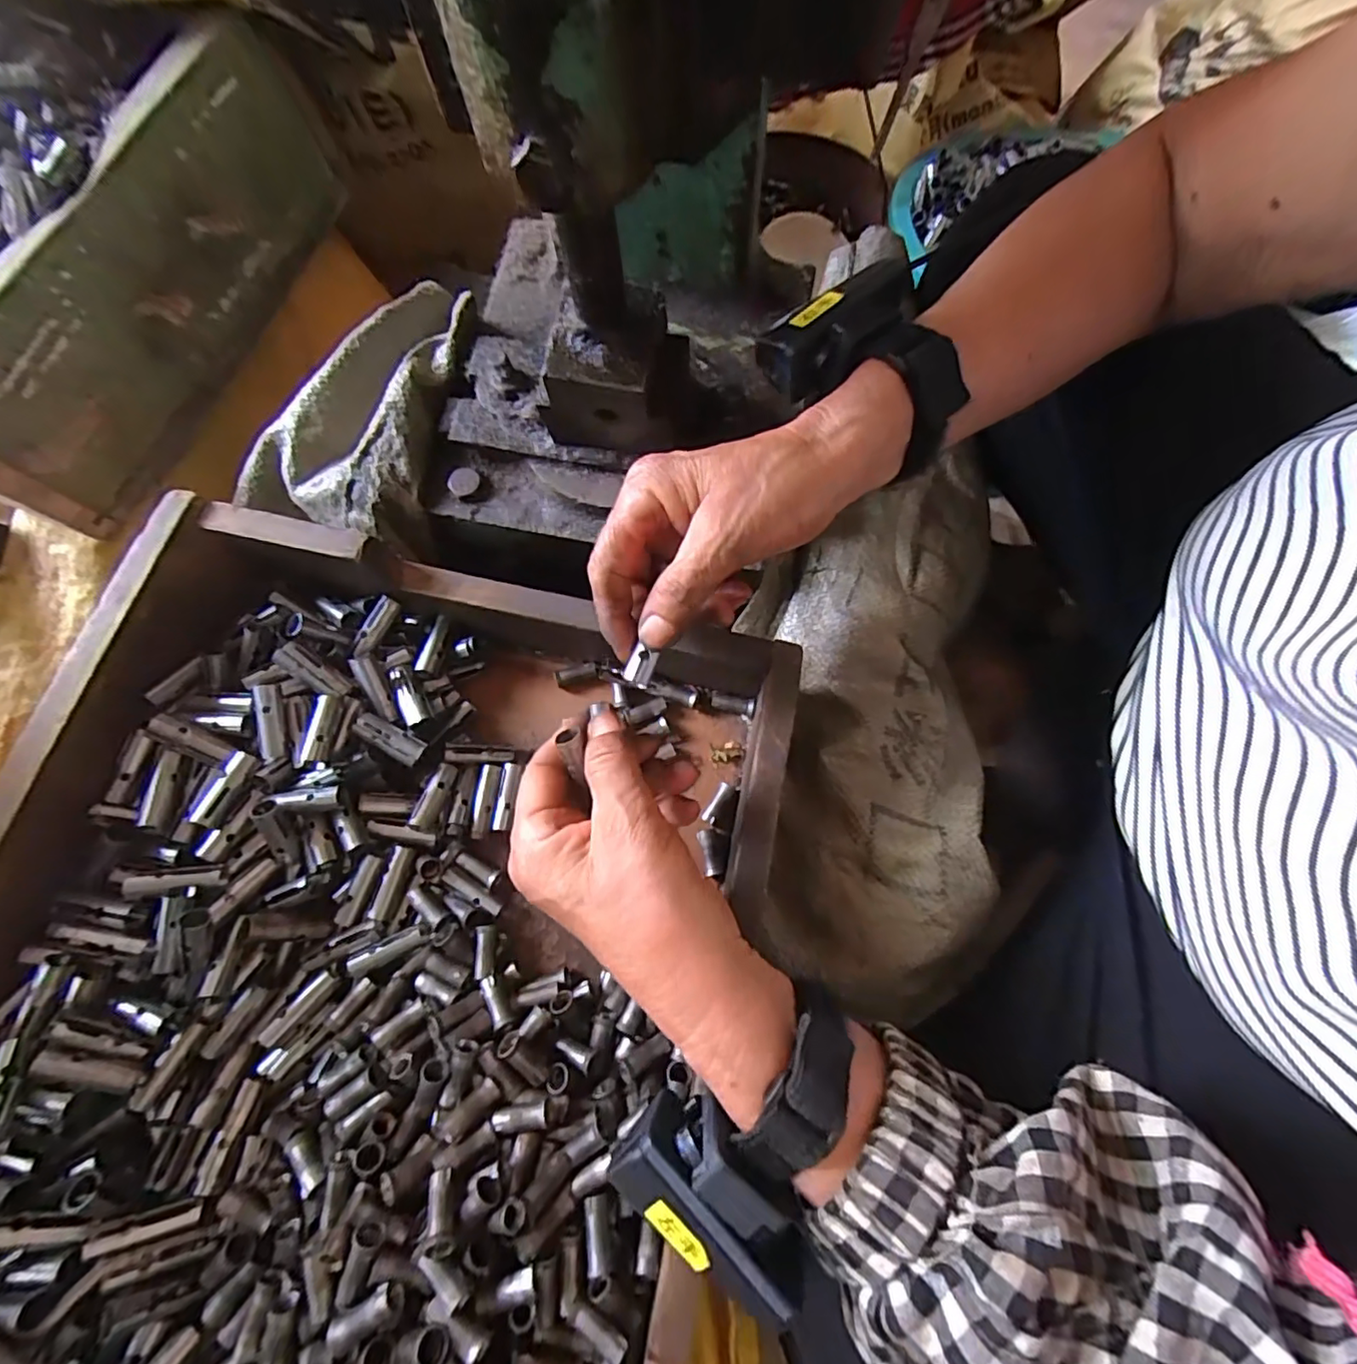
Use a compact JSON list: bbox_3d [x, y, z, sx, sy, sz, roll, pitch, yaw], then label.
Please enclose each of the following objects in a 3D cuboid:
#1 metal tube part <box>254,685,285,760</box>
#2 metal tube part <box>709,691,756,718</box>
[{"bbox_3d":[-0.206,0.020,0.300,0.011,0.009,0.037,0,98,0],"label":"metal tube part"},{"bbox_3d":[0.032,0.013,0.352,0.027,0.011,0.011,15,74,4],"label":"metal tube part"}]

